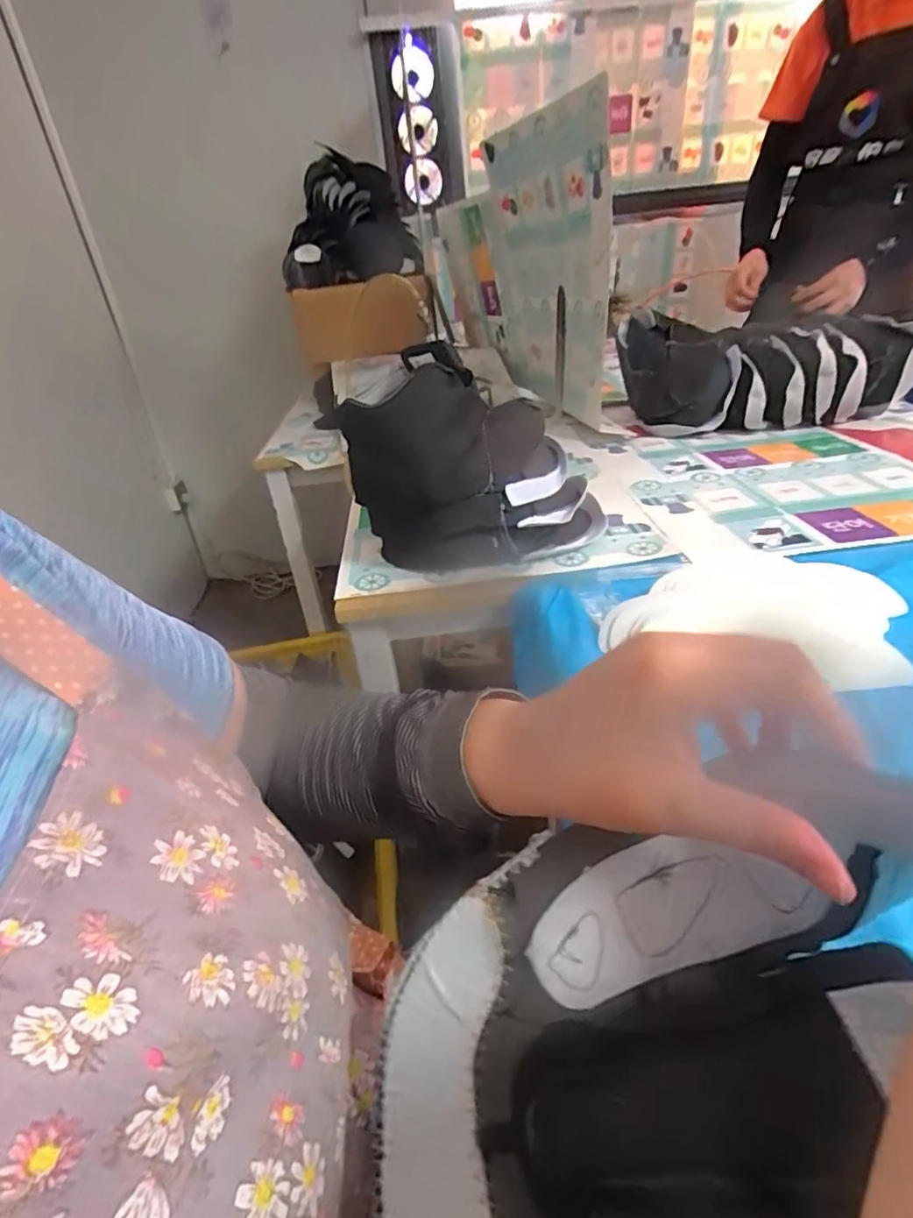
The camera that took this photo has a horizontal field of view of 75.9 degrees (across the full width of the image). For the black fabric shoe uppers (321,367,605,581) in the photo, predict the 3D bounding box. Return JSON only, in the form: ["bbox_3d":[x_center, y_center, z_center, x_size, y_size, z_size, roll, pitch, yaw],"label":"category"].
[{"bbox_3d":[0.024,-0.169,0.683,0.275,0.198,0.178,2,33,11],"label":"black fabric shoe uppers"}]

